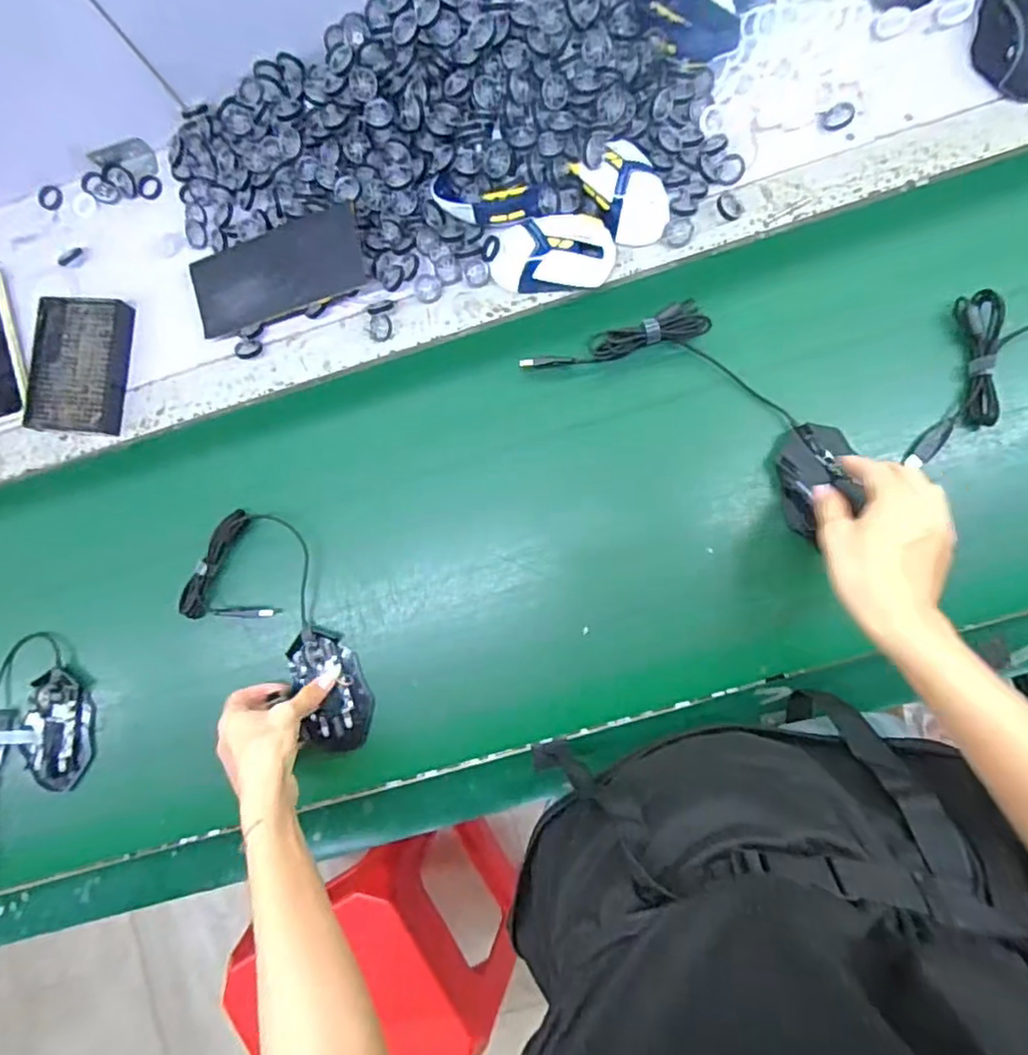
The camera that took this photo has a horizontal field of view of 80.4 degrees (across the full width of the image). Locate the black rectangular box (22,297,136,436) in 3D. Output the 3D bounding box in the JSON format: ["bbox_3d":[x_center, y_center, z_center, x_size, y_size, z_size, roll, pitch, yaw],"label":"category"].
[{"bbox_3d":[-0.445,-0.166,0.627,0.094,0.023,0.135,7,90,6],"label":"black rectangular box"}]

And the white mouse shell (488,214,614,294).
[{"bbox_3d":[0.035,-0.261,0.581,0.121,0.039,0.065,-4,89,6],"label":"white mouse shell"}]

